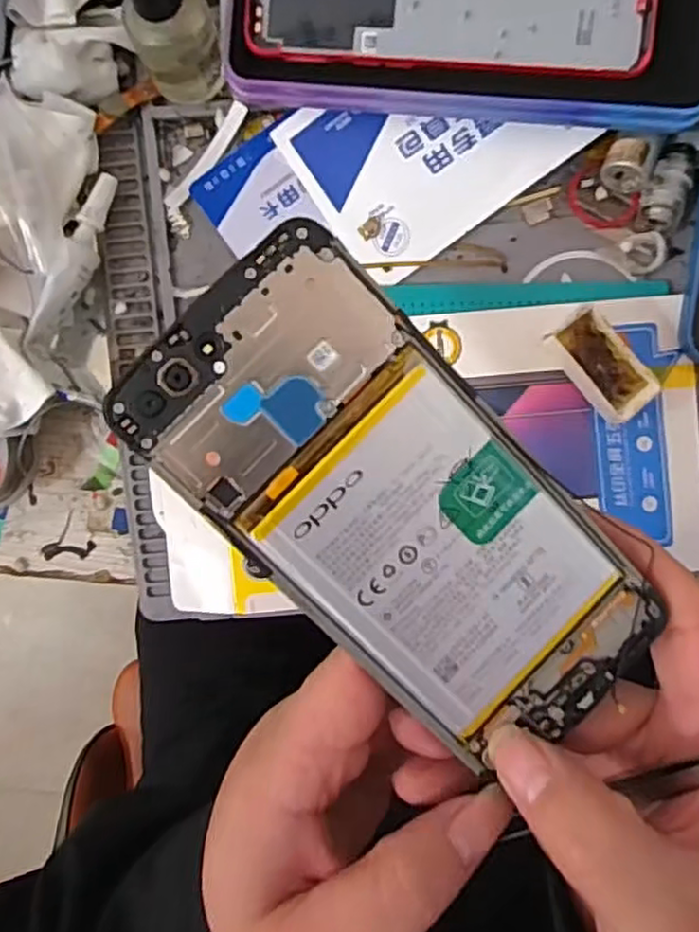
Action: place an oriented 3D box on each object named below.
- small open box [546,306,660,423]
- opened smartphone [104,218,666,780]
[{"bbox_3d":[0.103,-0.042,0.282,0.022,0.016,0.047,-43,93,1],"label":"small open box"},{"bbox_3d":[0.016,0.013,0.178,0.149,0.014,0.070,44,97,-11],"label":"opened smartphone"}]

